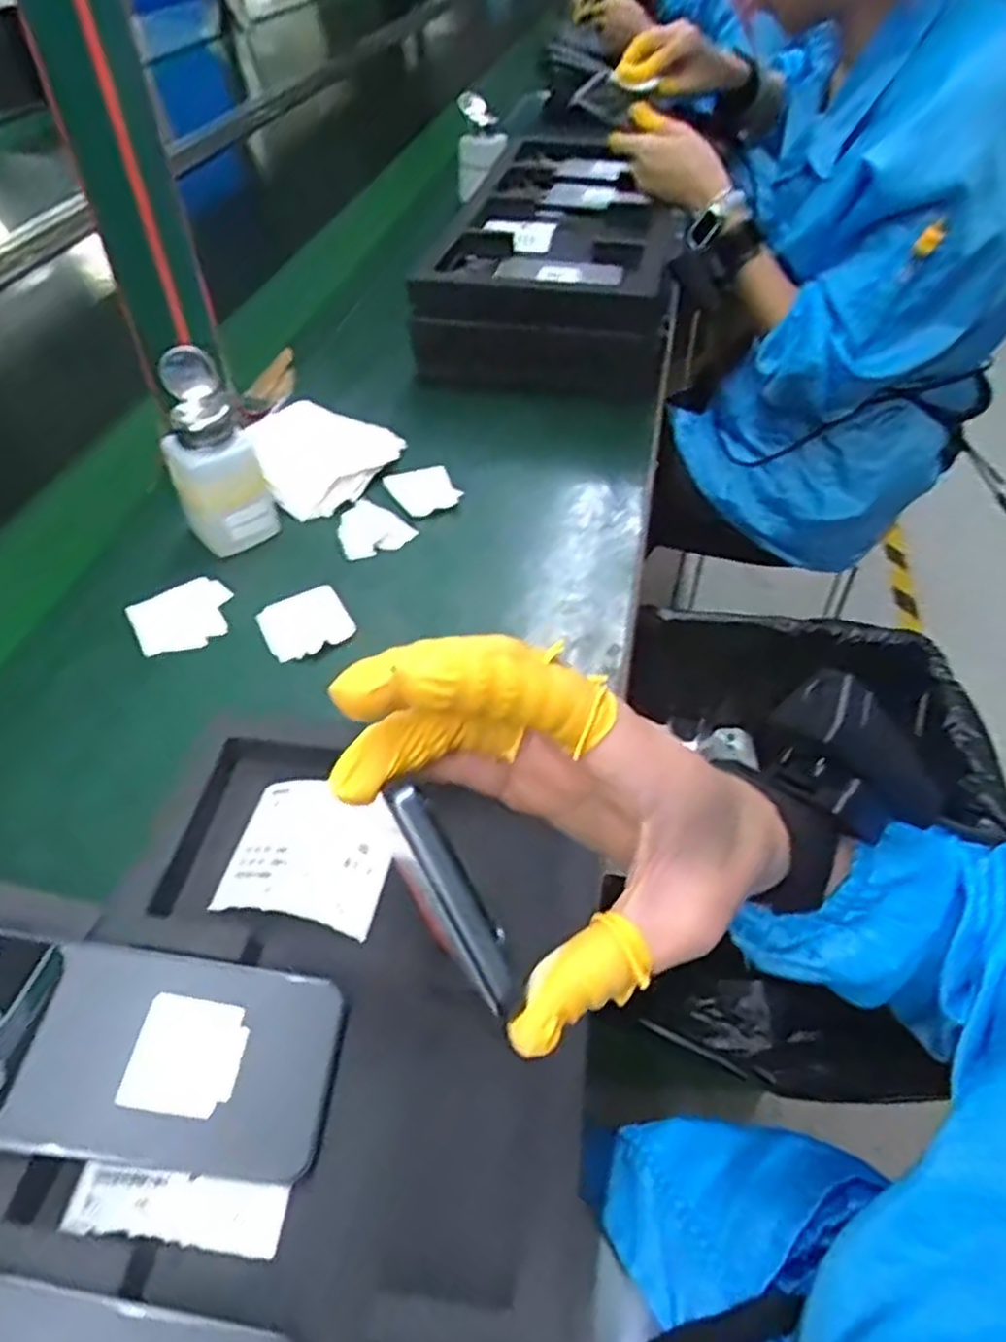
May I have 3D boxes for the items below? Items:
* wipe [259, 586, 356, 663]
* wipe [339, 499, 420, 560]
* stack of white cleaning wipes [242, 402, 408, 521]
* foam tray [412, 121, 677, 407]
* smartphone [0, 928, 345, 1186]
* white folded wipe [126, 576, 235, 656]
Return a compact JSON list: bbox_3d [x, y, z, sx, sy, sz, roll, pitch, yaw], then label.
[{"bbox_3d":[-0.131,-0.033,0.519,0.055,0.006,0.055,-23,52,-19],"label":"wipe"},{"bbox_3d":[-0.097,-0.110,0.589,0.054,0.014,0.049,-20,51,-18],"label":"wipe"},{"bbox_3d":[-0.151,-0.180,0.642,0.108,0.032,0.118,26,53,22],"label":"stack of white cleaning wipes"},{"bbox_3d":[0.076,-0.454,0.852,0.237,0.111,0.472,10,48,6],"label":"foam tray"},{"bbox_3d":[-0.150,0.152,0.311,0.159,0.011,0.075,13,44,-9],"label":"smartphone"},{"bbox_3d":[-0.217,-0.038,0.530,0.065,0.004,0.060,-26,56,-21],"label":"white folded wipe"}]

